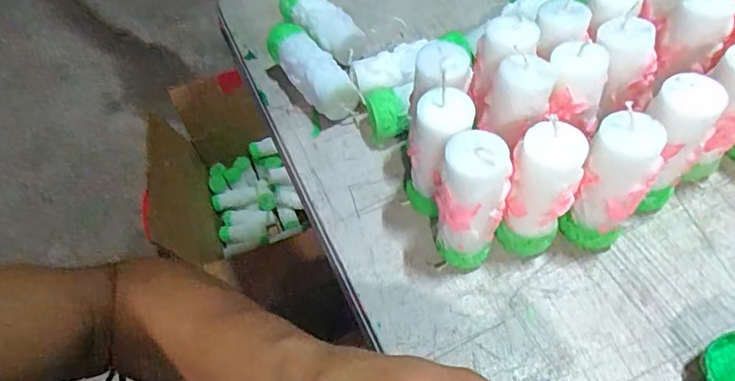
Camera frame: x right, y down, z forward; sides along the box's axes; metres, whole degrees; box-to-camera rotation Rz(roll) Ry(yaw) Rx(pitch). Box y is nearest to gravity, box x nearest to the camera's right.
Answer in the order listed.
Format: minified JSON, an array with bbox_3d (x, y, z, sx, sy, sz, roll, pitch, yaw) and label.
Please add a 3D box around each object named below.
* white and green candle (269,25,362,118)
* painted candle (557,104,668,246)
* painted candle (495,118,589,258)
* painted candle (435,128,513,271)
[{"bbox_3d":[-0.054,-0.109,0.453,0.035,0.047,0.111,-32,59,-15],"label":"white and green candle"},{"bbox_3d":[0.160,-0.001,0.330,0.039,0.106,0.039,-2,56,4],"label":"painted candle"},{"bbox_3d":[0.113,0.004,0.331,0.040,0.107,0.036,5,57,9],"label":"painted candle"},{"bbox_3d":[0.068,0.011,0.329,0.040,0.109,0.039,-2,56,4],"label":"painted candle"}]

